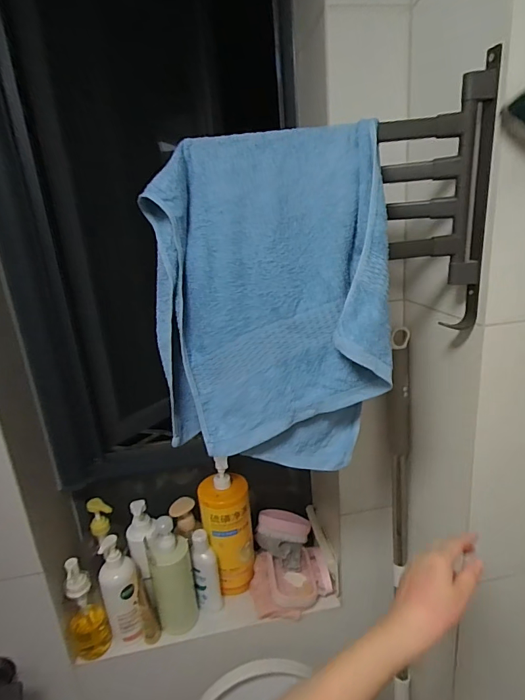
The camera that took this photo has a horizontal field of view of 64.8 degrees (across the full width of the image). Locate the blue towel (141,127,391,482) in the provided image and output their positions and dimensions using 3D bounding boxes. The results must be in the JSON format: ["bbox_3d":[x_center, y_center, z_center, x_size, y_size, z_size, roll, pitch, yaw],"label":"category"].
[{"bbox_3d":[0.010,-0.051,0.465,0.247,0.352,0.103,-2,17,6],"label":"blue towel"}]

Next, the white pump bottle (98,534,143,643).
[{"bbox_3d":[-0.270,0.458,0.792,0.065,0.207,0.052,-13,19,-25],"label":"white pump bottle"}]

